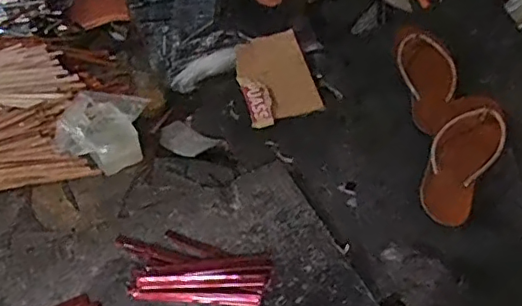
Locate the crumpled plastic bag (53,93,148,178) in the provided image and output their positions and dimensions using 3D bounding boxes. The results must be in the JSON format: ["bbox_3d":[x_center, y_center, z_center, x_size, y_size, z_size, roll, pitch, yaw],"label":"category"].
[{"bbox_3d":[-0.233,-0.034,0.855,0.127,0.053,0.123,7,42,0],"label":"crumpled plastic bag"}]

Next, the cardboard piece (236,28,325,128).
[{"bbox_3d":[0.023,-0.122,0.939,0.117,0.009,0.152,-16,72,-10],"label":"cardboard piece"}]

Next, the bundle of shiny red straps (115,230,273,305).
[{"bbox_3d":[-0.081,0.135,0.682,0.182,0.027,0.094,8,42,1],"label":"bundle of shiny red straps"}]

